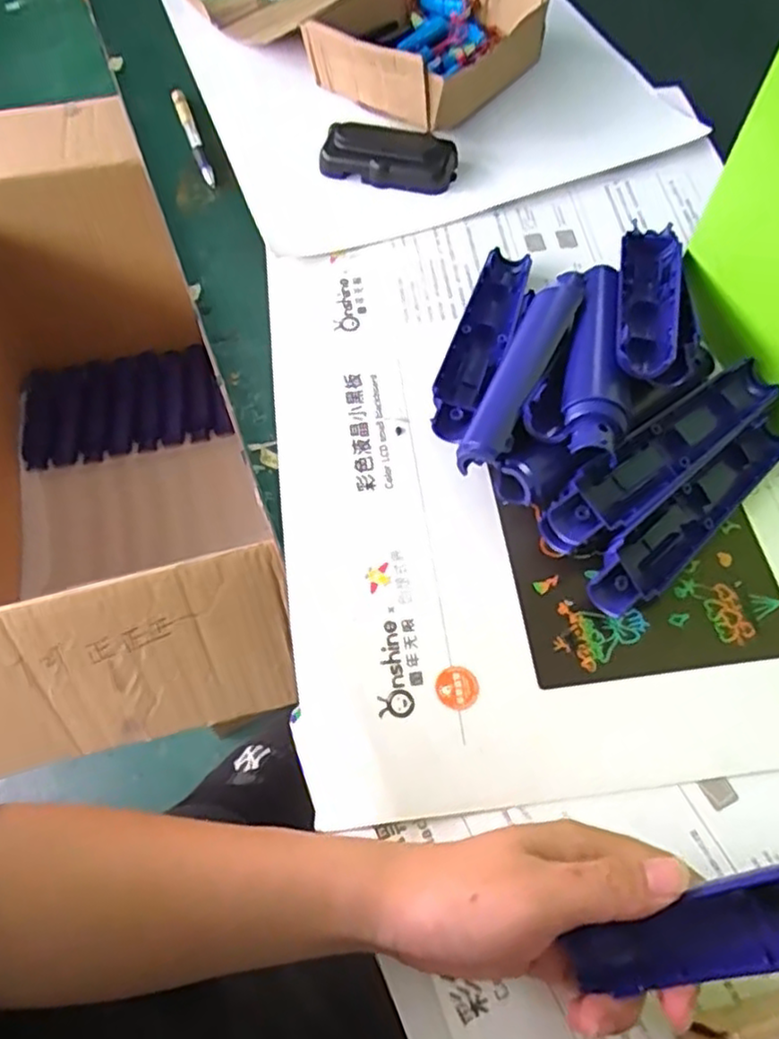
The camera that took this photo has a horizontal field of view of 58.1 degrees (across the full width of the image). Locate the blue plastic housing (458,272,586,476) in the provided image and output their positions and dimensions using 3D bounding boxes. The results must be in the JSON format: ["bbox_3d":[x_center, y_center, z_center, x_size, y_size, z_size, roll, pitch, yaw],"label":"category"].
[{"bbox_3d":[0.084,-0.099,0.429,0.028,0.016,0.171,22,64,13],"label":"blue plastic housing"}]

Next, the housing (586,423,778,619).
[{"bbox_3d":[0.176,-0.002,0.403,0.169,0.026,0.032,-36,66,-18],"label":"housing"}]

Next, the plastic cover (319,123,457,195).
[{"bbox_3d":[0.000,-0.293,0.566,0.104,0.026,0.047,13,62,8],"label":"plastic cover"}]

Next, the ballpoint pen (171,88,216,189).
[{"bbox_3d":[-0.165,-0.323,0.588,0.013,0.013,0.118,-18,62,-10],"label":"ballpoint pen"}]

